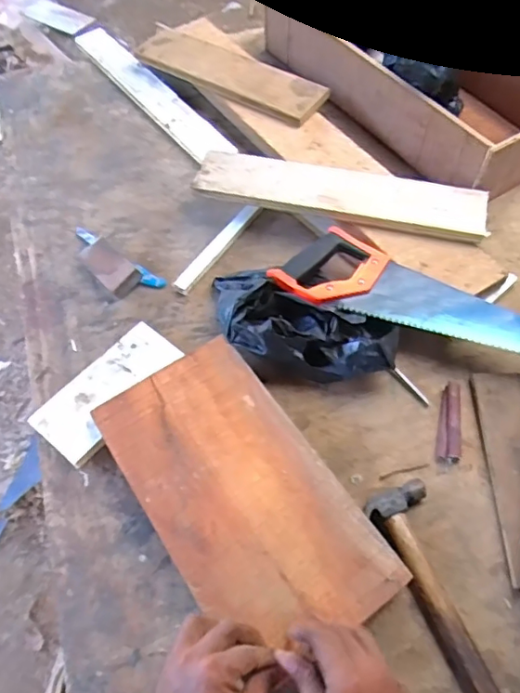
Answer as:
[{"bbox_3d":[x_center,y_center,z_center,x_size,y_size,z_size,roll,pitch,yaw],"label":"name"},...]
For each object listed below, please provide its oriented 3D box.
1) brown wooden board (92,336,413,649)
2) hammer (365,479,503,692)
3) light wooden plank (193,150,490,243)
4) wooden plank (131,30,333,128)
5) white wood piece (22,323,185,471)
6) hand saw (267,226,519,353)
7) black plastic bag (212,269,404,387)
[{"bbox_3d":[-0.023,0.153,0.611,0.187,0.010,0.344,-31,61,-16],"label":"brown wooden board"},{"bbox_3d":[0.198,0.263,0.575,0.065,0.028,0.250,-18,58,-14],"label":"hammer"},{"bbox_3d":[0.119,-0.230,0.834,0.419,0.022,0.097,12,66,7],"label":"light wooden plank"},{"bbox_3d":[-0.062,-0.491,0.992,0.372,0.023,0.107,31,69,19],"label":"wooden plank"},{"bbox_3d":[-0.188,0.054,0.709,0.091,0.026,0.193,35,66,23],"label":"white wood piece"},{"bbox_3d":[0.239,-0.066,0.737,0.428,0.021,0.114,18,57,10],"label":"hand saw"},{"bbox_3d":[0.044,-0.026,0.732,0.260,0.072,0.127,26,59,15],"label":"black plastic bag"}]

